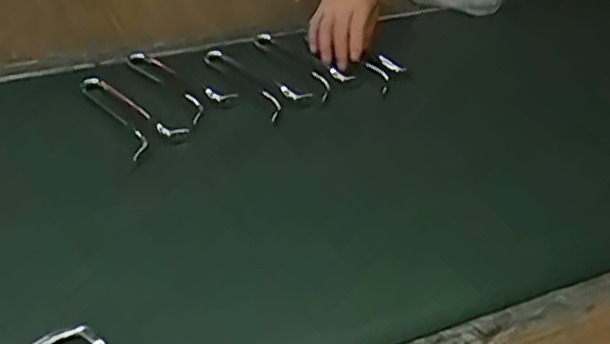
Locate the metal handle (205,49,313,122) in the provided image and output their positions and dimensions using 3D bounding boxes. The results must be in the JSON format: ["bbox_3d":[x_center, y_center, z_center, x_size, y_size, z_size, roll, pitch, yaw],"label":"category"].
[{"bbox_3d":[-0.076,-0.116,0.812,0.158,0.009,0.073,31,48,23],"label":"metal handle"}]

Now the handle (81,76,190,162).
[{"bbox_3d":[-0.210,-0.076,0.758,0.066,0.012,0.157,-28,54,-31],"label":"handle"}]

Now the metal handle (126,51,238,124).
[{"bbox_3d":[-0.168,-0.114,0.798,0.161,0.009,0.067,32,49,24],"label":"metal handle"}]

